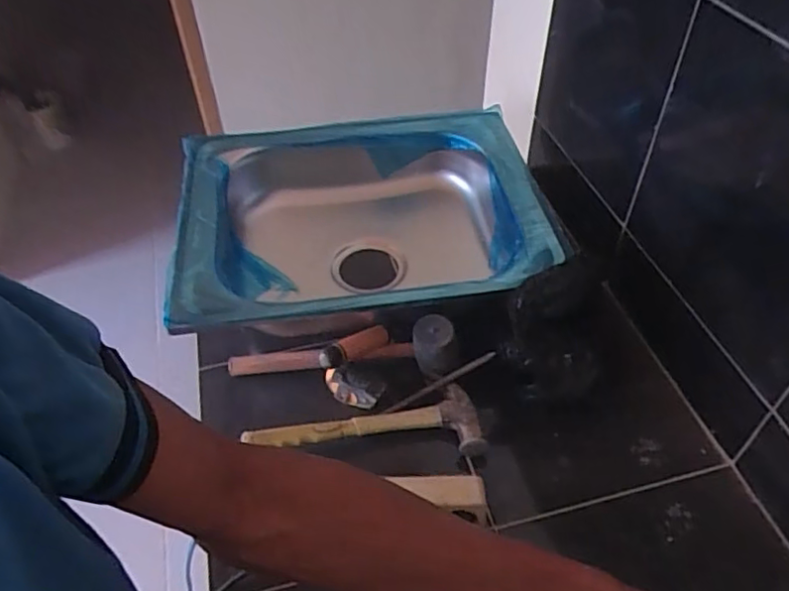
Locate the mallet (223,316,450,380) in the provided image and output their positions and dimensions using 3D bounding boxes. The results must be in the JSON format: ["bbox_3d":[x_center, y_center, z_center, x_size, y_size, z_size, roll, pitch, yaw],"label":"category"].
[{"bbox_3d":[-0.068,0.080,0.768,0.294,0.073,0.055,-8,48,15],"label":"mallet"}]

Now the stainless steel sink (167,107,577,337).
[{"bbox_3d":[-0.045,-0.072,0.905,0.495,0.188,0.419,-6,47,-4],"label":"stainless steel sink"}]

